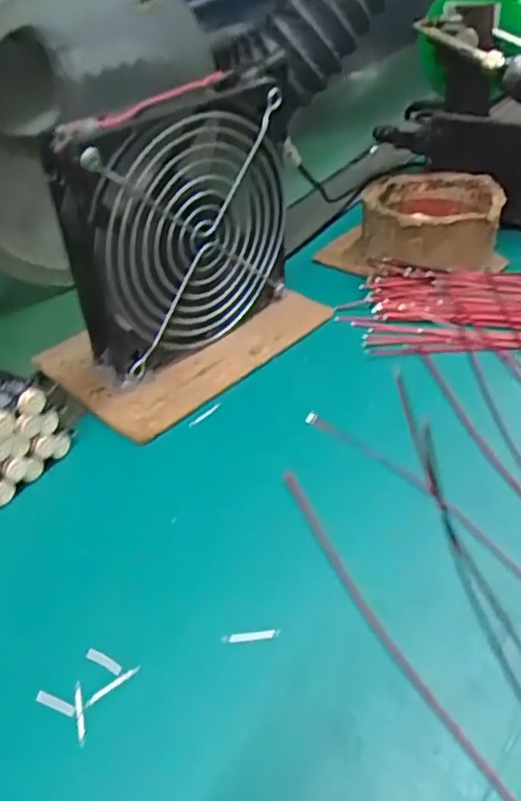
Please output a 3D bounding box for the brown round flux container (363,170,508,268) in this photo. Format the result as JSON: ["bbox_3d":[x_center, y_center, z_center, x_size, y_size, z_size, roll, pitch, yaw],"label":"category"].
[{"bbox_3d":[0.108,-0.115,0.395,0.082,0.039,0.085,-3,40,2],"label":"brown round flux container"}]

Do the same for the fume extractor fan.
[{"bbox_3d":[-0.037,-0.085,0.308,0.029,0.125,0.119,30,51,35],"label":"fume extractor fan"}]

